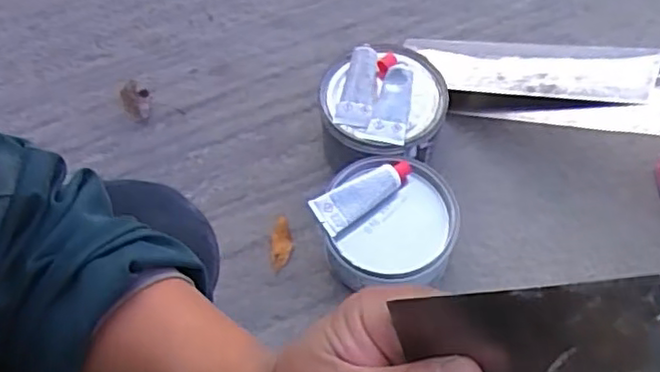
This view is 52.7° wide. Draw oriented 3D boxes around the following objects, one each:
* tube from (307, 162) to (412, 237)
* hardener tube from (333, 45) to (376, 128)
[{"bbox_3d":[0.041,0.008,0.732,0.121,0.022,0.044,-30,65,-10],"label":"tube"},{"bbox_3d":[0.034,-0.118,0.791,0.042,0.016,0.104,8,65,8],"label":"hardener tube"}]

